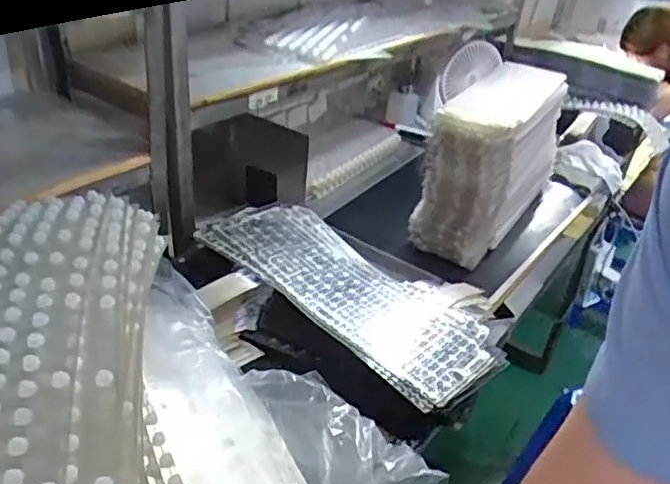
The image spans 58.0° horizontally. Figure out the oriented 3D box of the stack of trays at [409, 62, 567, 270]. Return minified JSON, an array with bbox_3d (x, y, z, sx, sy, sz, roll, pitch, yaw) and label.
[{"bbox_3d":[0.294,-0.160,1.107,0.133,0.231,0.426,21,35,22],"label":"stack of trays"}]

